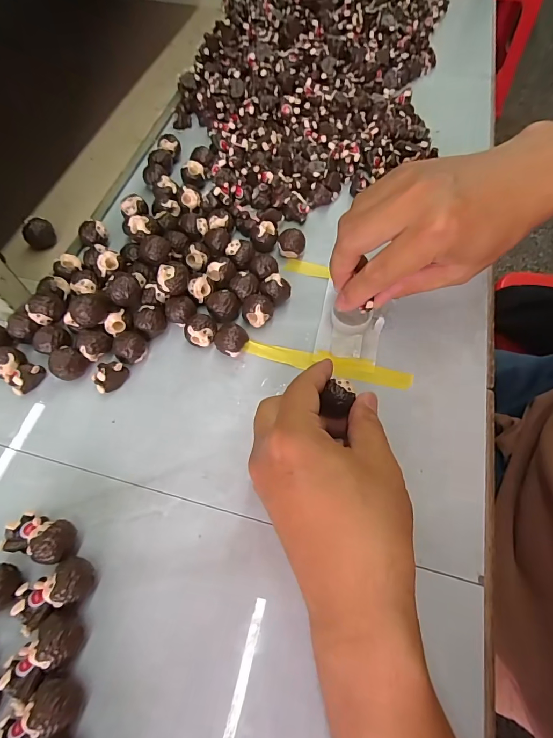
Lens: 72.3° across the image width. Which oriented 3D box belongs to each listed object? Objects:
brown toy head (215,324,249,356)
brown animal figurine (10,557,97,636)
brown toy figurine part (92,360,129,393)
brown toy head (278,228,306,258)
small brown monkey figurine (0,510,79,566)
[{"bbox_3d":[-0.036,-0.022,0.297,0.026,0.022,0.021,31,66,14],"label":"brown toy head"},{"bbox_3d":[-0.127,0.128,0.218,0.039,0.026,0.024,-29,70,-15],"label":"brown animal figurine"},{"bbox_3d":[-0.126,0.005,0.285,0.023,0.017,0.024,1,66,-3],"label":"brown toy figurine part"},{"bbox_3d":[0.013,-0.112,0.344,0.024,0.023,0.021,3,62,0],"label":"brown toy head"},{"bbox_3d":[-0.143,0.103,0.232,0.041,0.029,0.024,9,62,4],"label":"small brown monkey figurine"}]

